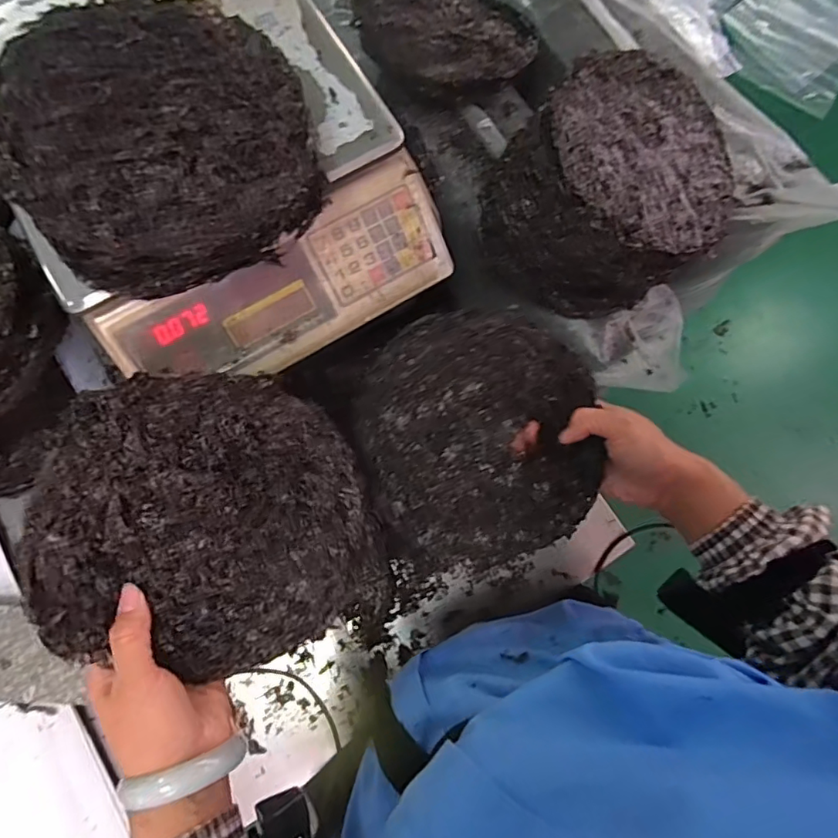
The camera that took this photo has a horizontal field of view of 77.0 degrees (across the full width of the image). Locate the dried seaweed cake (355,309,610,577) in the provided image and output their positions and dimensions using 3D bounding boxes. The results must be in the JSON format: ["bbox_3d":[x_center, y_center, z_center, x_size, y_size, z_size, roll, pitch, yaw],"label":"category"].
[{"bbox_3d":[0.050,0.012,0.428,0.185,0.028,0.198,0,78,-2],"label":"dried seaweed cake"}]

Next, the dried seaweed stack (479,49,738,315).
[{"bbox_3d":[0.198,-0.239,0.526,0.212,0.112,0.232,44,80,7],"label":"dried seaweed stack"}]

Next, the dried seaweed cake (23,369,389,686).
[{"bbox_3d":[-0.139,0.063,0.353,0.200,0.021,0.196,-16,79,-21],"label":"dried seaweed cake"}]

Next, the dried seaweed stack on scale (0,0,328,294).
[{"bbox_3d":[-0.184,-0.200,0.391,0.199,0.086,0.190,-27,80,-7],"label":"dried seaweed stack on scale"}]

